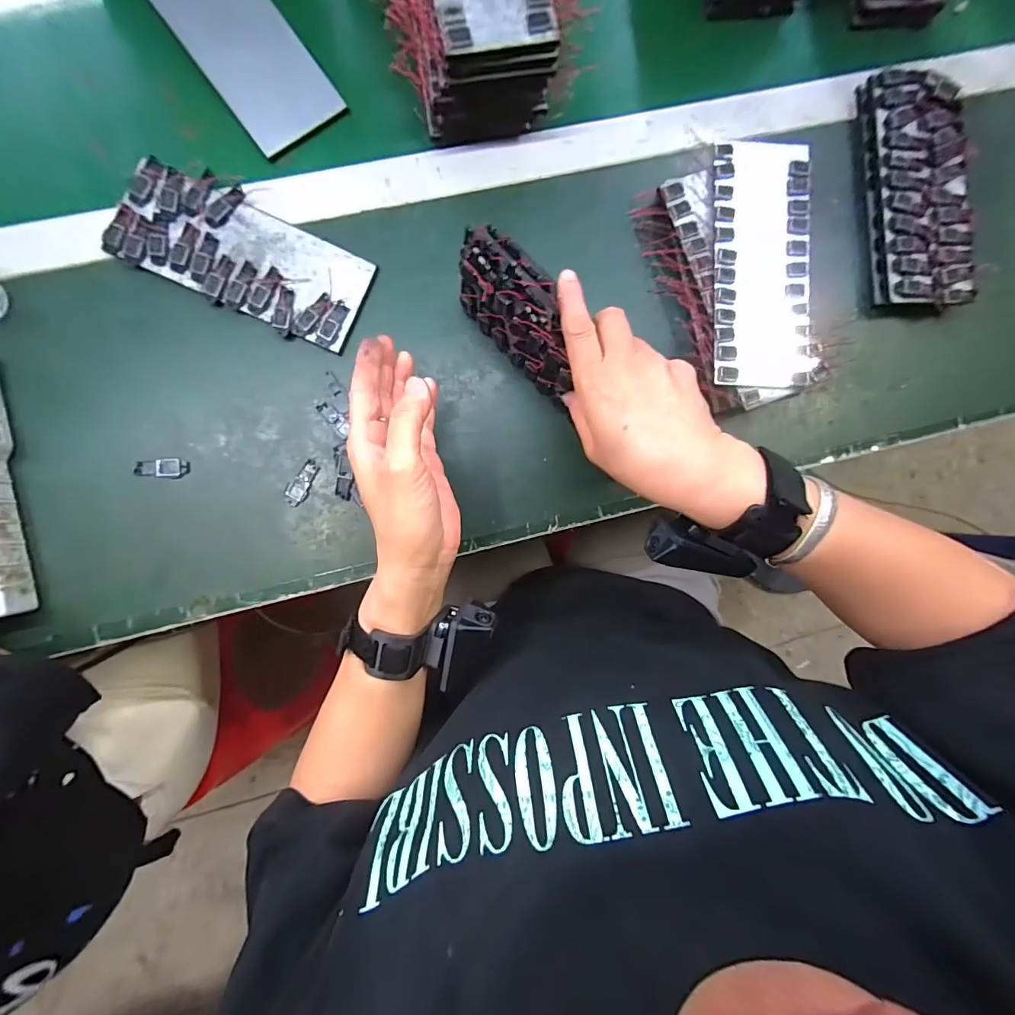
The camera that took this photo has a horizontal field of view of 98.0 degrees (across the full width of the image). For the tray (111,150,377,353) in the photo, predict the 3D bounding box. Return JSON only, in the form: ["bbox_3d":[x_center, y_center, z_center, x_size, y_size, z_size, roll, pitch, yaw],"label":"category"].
[{"bbox_3d":[-0.212,-0.203,0.358,0.194,0.010,0.085,25,88,-4],"label":"tray"}]

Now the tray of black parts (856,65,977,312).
[{"bbox_3d":[0.367,-0.280,0.395,0.082,0.029,0.202,-6,91,-4],"label":"tray of black parts"}]

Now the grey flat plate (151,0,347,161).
[{"bbox_3d":[-0.224,-0.390,0.362,0.079,0.004,0.192,-37,93,-4],"label":"grey flat plate"}]

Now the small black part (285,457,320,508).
[{"bbox_3d":[-0.170,-0.020,0.365,0.018,0.004,0.040,38,87,-4],"label":"small black part"}]

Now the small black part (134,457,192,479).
[{"bbox_3d":[-0.279,-0.032,0.356,0.040,0.004,0.016,2,90,-4],"label":"small black part"}]

